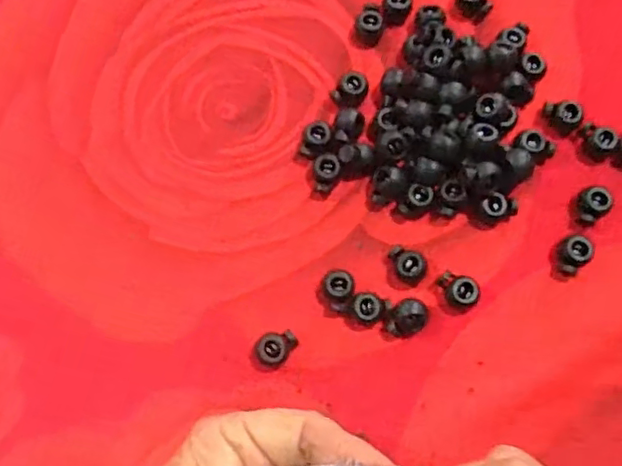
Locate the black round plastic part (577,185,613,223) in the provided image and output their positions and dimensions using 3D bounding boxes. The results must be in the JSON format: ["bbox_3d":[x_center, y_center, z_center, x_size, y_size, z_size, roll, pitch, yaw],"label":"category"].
[{"bbox_3d":[0.133,-0.014,0.286,0.017,0.009,0.013,-43,82,-9],"label":"black round plastic part"}]

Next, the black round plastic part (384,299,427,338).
[{"bbox_3d":[0.044,0.039,0.274,0.015,0.010,0.018,32,79,6],"label":"black round plastic part"}]

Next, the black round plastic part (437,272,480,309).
[{"bbox_3d":[0.067,0.026,0.276,0.018,0.012,0.013,23,78,4],"label":"black round plastic part"}]

